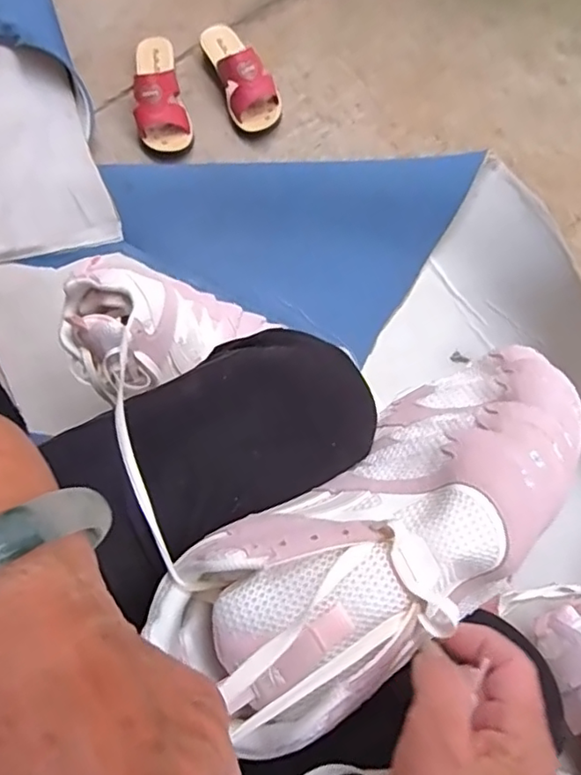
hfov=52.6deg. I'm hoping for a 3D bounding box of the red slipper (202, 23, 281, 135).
[{"bbox_3d":[-0.081,-0.530,0.974,0.082,0.073,0.215,-19,73,-7],"label":"red slipper"}]

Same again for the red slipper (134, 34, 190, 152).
[{"bbox_3d":[-0.218,-0.493,0.963,0.079,0.065,0.204,-9,72,-4],"label":"red slipper"}]

